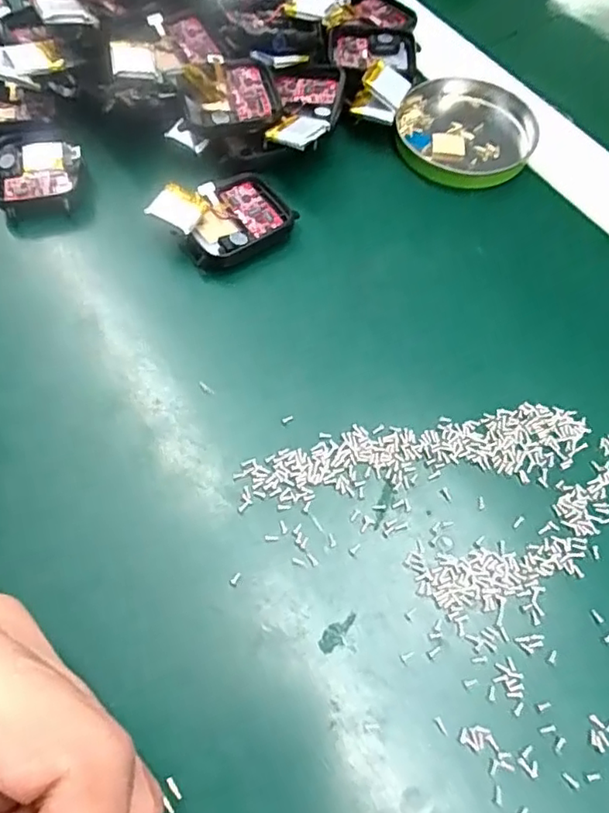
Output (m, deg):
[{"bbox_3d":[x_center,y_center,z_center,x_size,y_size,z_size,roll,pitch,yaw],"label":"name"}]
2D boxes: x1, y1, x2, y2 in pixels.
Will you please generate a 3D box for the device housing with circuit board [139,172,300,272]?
[{"bbox_3d":[-0.033,-0.080,0.252,0.054,0.018,0.036,-20,65,-12],"label":"device housing with circuit board"}]

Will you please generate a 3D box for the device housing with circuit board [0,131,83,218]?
[{"bbox_3d":[-0.117,-0.103,0.266,0.037,0.011,0.041,-10,63,-8],"label":"device housing with circuit board"}]

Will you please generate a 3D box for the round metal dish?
[{"bbox_3d":[0.078,-0.132,0.289,0.064,0.007,0.064,1,62,-2],"label":"round metal dish"}]

